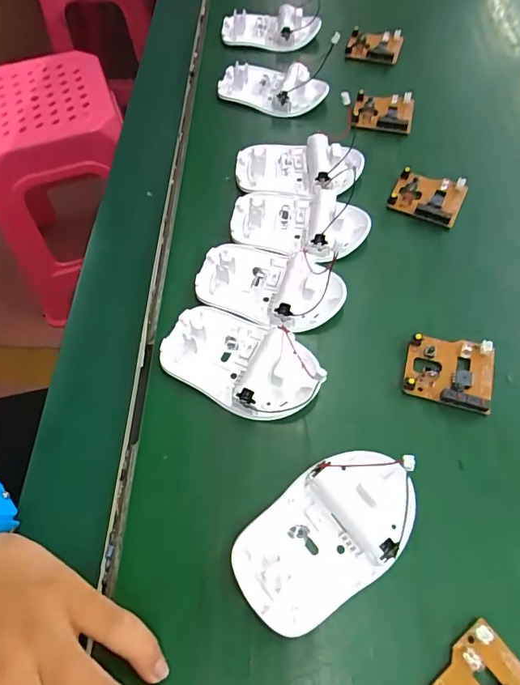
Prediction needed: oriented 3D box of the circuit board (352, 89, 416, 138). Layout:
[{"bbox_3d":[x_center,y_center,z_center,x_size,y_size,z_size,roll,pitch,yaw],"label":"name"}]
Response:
[{"bbox_3d":[0.106,-0.199,0.387,0.049,0.009,0.046,14,62,9],"label":"circuit board"}]

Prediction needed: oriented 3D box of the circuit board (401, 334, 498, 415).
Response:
[{"bbox_3d":[0.113,0.016,0.268,0.049,0.010,0.042,14,62,9],"label":"circuit board"}]

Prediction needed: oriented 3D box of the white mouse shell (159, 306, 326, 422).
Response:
[{"bbox_3d":[-0.012,0.010,0.268,0.094,0.016,0.054,28,65,15],"label":"white mouse shell"}]

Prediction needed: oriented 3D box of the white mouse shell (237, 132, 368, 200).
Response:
[{"bbox_3d":[0.030,-0.139,0.348,0.094,0.020,0.057,8,61,5],"label":"white mouse shell"}]

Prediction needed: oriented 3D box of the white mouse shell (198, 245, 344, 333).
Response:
[{"bbox_3d":[0.006,-0.040,0.294,0.093,0.017,0.056,22,63,13],"label":"white mouse shell"}]

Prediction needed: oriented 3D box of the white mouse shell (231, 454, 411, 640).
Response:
[{"bbox_3d":[0.035,0.093,0.224,0.099,0.016,0.054,-33,65,-16],"label":"white mouse shell"}]

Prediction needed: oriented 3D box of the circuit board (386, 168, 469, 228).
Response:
[{"bbox_3d":[0.126,-0.110,0.341,0.050,0.010,0.041,24,64,14],"label":"circuit board"}]

